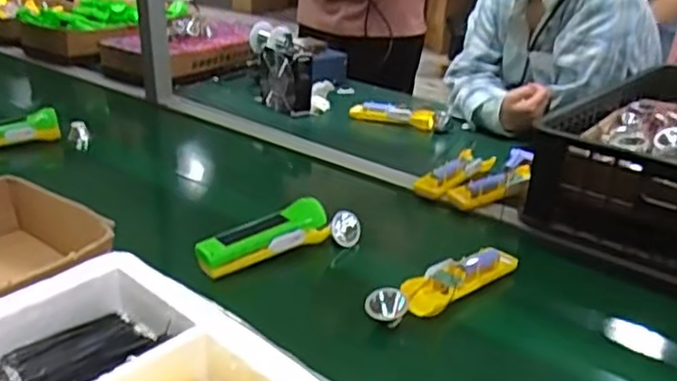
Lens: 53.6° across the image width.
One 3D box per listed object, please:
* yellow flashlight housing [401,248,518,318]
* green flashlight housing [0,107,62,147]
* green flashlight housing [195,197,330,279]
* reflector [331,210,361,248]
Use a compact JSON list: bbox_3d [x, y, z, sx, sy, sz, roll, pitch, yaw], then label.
[{"bbox_3d":[0.138,0.101,0.773,0.163,0.027,0.045,-18,32,-35],"label":"yellow flashlight housing"},{"bbox_3d":[-0.565,-0.101,1.142,0.166,0.053,0.035,-15,30,-31],"label":"green flashlight housing"},{"bbox_3d":[-0.090,0.054,0.828,0.172,0.048,0.043,-16,31,-33],"label":"green flashlight housing"},{"bbox_3d":[0.010,0.050,0.880,0.038,0.046,0.019,2,26,1],"label":"reflector"}]

